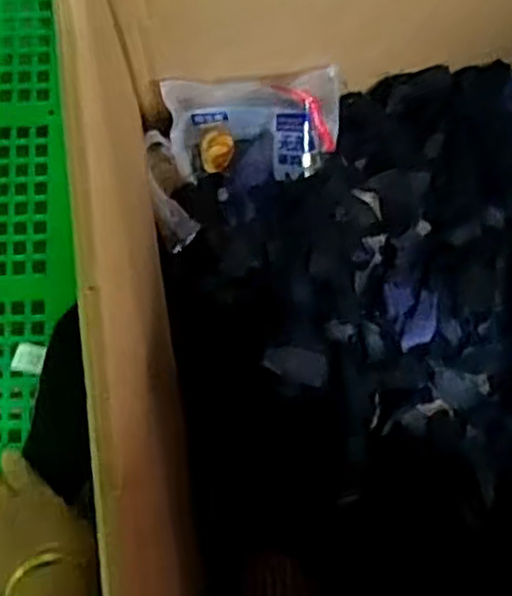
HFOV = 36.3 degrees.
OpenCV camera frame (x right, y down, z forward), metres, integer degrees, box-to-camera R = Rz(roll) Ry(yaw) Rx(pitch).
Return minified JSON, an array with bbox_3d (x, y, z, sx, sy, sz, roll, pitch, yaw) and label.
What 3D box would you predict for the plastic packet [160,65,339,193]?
[{"bbox_3d":[0.000,-0.138,0.651,0.142,0.049,0.087,-9,79,-2],"label":"plastic packet"}]

